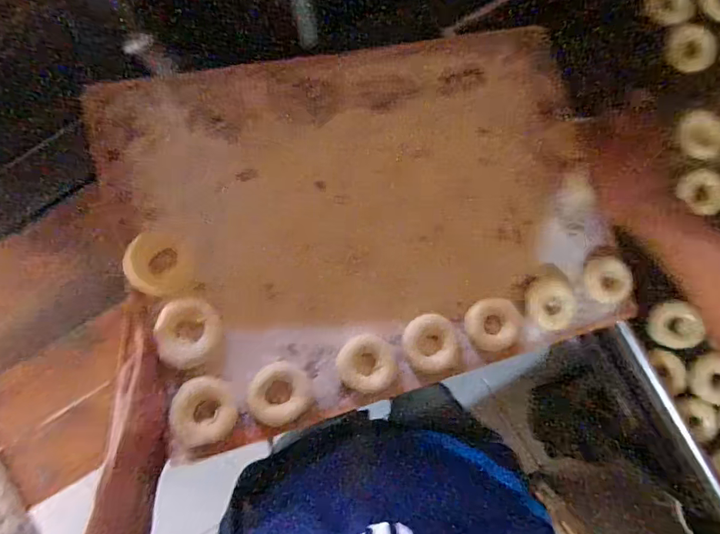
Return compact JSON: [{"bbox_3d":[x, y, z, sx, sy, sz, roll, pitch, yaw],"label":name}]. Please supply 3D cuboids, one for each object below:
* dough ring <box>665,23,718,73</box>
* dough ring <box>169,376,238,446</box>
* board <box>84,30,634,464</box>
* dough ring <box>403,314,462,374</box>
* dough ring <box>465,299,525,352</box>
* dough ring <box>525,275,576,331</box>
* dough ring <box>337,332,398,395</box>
[{"bbox_3d":[0.507,-0.334,0.742,0.061,0.020,0.068,0,89,0],"label":"dough ring"},{"bbox_3d":[-0.162,0.153,0.514,0.058,0.017,0.069,1,89,0],"label":"dough ring"},{"bbox_3d":[0.030,-0.064,0.593,0.573,0.031,0.414,-15,86,-14],"label":"board"},{"bbox_3d":[0.087,0.091,0.581,0.071,0.028,0.068,0,89,0],"label":"dough ring"},{"bbox_3d":[0.166,0.071,0.599,0.074,0.019,0.064,2,89,0],"label":"dough ring"},{"bbox_3d":[0.246,0.046,0.620,0.067,0.020,0.069,0,89,0],"label":"dough ring"},{"bbox_3d":[0.009,0.111,0.557,0.068,0.018,0.062,0,89,0],"label":"dough ring"}]

